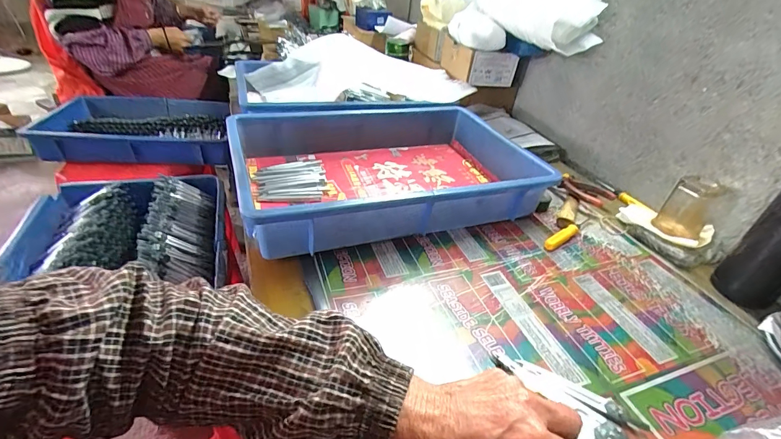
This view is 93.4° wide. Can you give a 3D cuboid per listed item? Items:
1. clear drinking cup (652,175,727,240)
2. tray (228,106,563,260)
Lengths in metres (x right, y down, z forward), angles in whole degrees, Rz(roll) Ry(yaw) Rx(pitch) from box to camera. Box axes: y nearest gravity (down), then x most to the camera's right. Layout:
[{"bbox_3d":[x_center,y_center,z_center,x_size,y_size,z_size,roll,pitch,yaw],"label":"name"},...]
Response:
[{"bbox_3d":[0.432,-0.015,0.529,0.052,0.090,0.053,4,36,-3],"label":"clear drinking cup"},{"bbox_3d":[-0.004,-0.088,0.577,0.428,0.084,0.308,-9,39,-20],"label":"tray"}]

